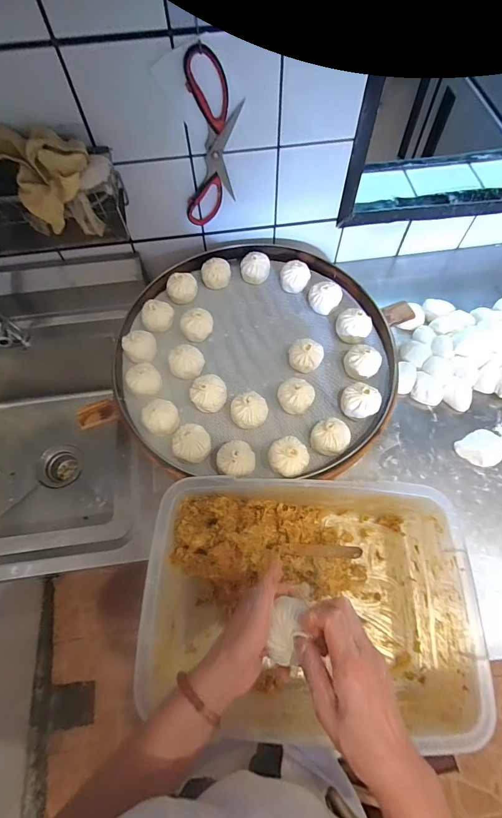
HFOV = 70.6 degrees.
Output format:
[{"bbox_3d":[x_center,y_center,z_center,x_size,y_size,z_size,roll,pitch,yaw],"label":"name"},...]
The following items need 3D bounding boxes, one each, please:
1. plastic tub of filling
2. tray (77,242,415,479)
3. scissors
[{"bbox_3d":[0.072,0.259,0.498,0.403,0.137,0.283,2,65,2],"label":"plastic tub of filling"},{"bbox_3d":[0.007,-0.108,0.648,0.489,0.061,0.467,-1,63,2],"label":"tray"},{"bbox_3d":[-0.069,-0.425,0.586,0.110,0.256,0.022,1,65,2],"label":"scissors"}]

